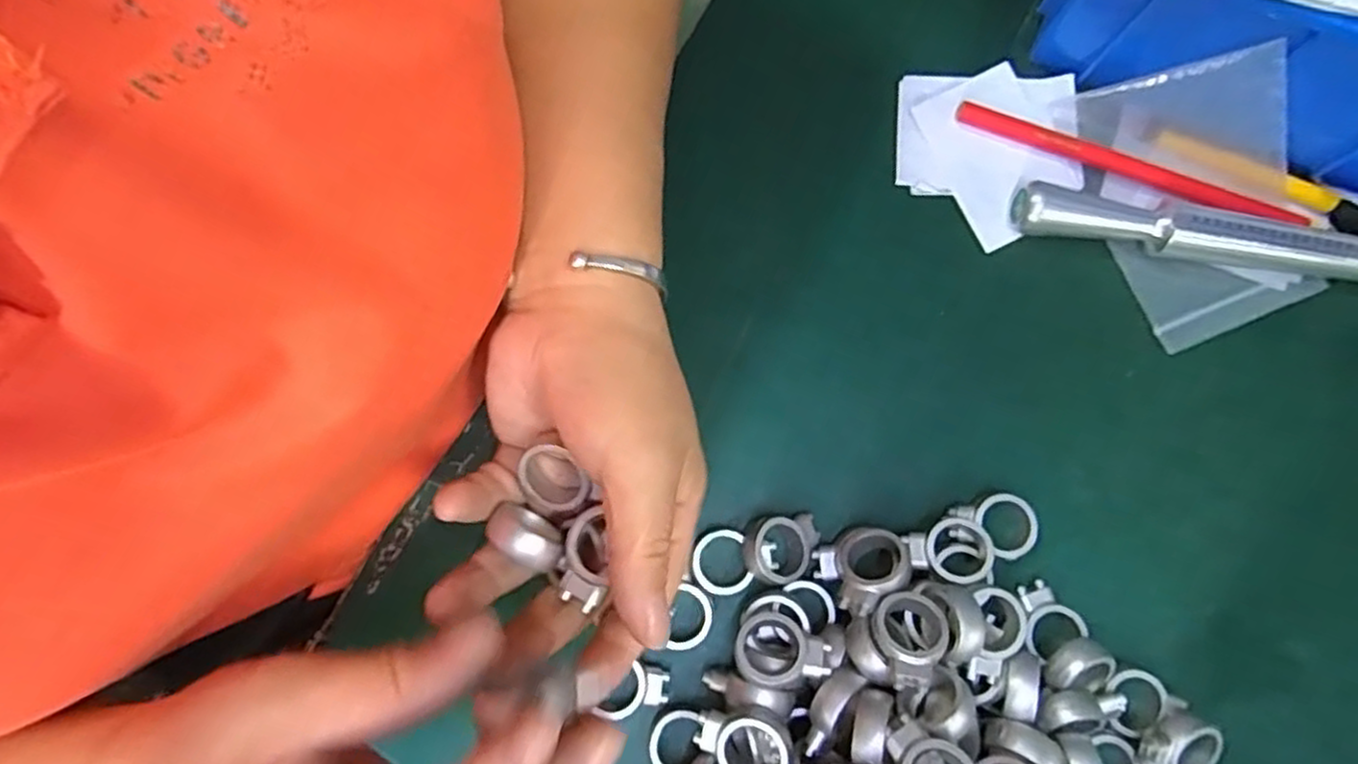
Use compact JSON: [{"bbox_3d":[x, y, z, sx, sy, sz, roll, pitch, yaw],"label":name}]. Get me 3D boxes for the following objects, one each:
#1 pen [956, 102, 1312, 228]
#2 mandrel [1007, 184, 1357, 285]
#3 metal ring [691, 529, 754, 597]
[{"bbox_3d":[0.196,-0.094,0.317,0.150,0.012,0.012,20,80,2],"label":"pen"},{"bbox_3d":[0.260,-0.057,0.308,0.232,0.022,0.020,9,80,0],"label":"mandrel"},{"bbox_3d":[0.016,0.072,0.288,0.023,0.005,0.025,0,80,-1],"label":"metal ring"}]

